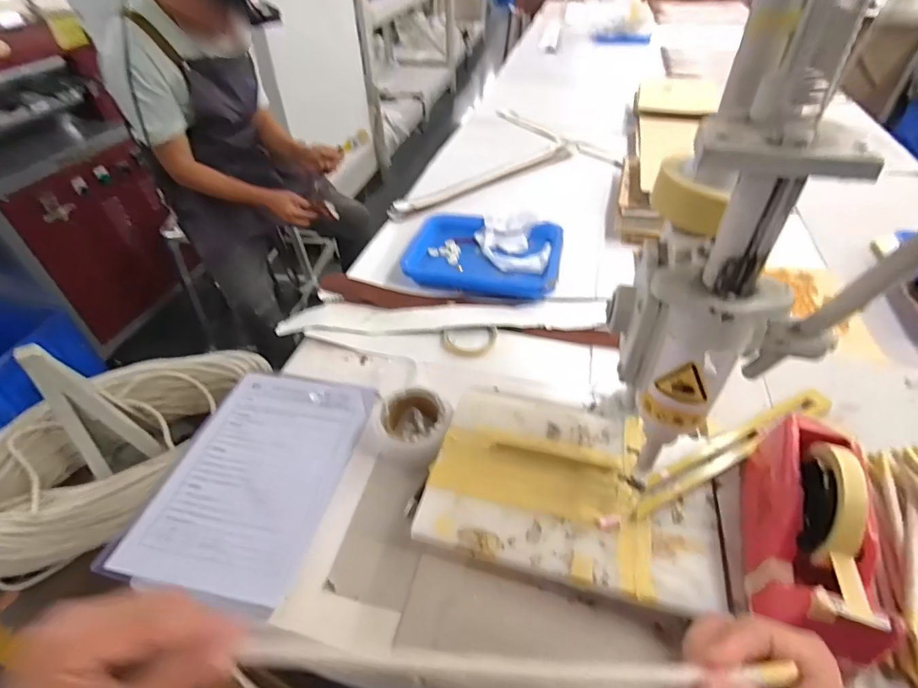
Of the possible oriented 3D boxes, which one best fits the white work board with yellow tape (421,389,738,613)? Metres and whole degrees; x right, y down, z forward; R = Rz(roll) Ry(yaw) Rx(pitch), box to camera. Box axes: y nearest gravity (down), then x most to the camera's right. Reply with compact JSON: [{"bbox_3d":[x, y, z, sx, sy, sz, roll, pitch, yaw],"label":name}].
[{"bbox_3d":[0.123,0.150,0.516,0.296,0.016,0.213,10,46,13],"label":"white work board with yellow tape"}]

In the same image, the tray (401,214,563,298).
[{"bbox_3d":[0.050,-0.176,0.903,0.288,0.037,0.210,10,45,11],"label":"tray"}]

